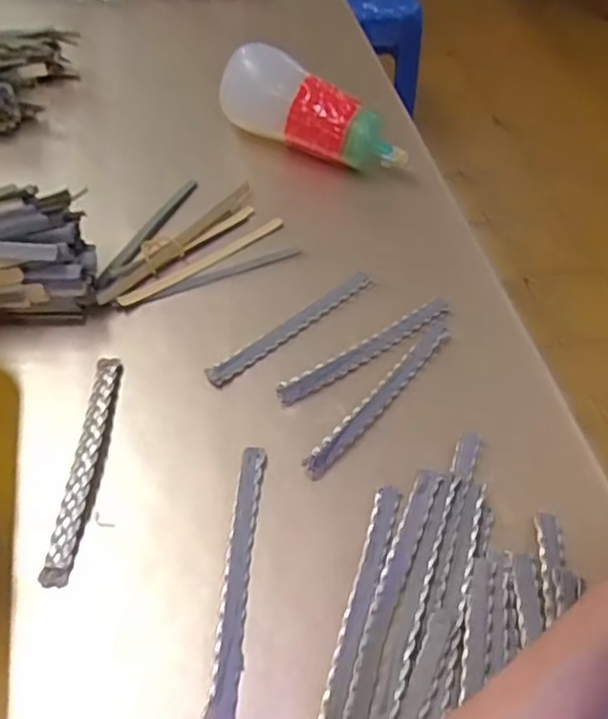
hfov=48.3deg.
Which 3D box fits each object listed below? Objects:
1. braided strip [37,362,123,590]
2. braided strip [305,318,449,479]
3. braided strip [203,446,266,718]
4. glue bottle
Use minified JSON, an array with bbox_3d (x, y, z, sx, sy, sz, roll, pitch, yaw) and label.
[{"bbox_3d":[-0.119,0.055,0.374,0.017,0.011,0.137,4,51,-3],"label":"braided strip"},{"bbox_3d":[0.048,0.020,0.414,0.013,0.011,0.141,35,57,21],"label":"braided strip"},{"bbox_3d":[-0.034,0.107,0.343,0.015,0.008,0.138,5,51,-1],"label":"braided strip"},{"bbox_3d":[0.003,-0.192,0.540,0.162,0.059,0.054,29,55,17],"label":"glue bottle"}]

